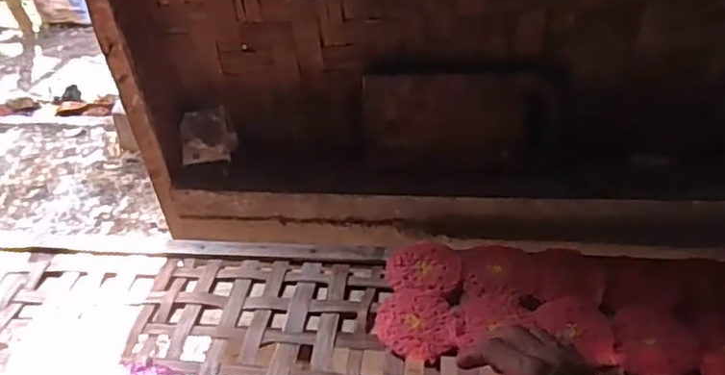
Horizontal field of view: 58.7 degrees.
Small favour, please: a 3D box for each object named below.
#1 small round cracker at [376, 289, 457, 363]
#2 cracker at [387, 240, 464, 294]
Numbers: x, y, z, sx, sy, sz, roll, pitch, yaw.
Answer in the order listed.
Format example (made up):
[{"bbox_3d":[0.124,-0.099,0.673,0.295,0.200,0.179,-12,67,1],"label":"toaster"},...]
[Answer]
[{"bbox_3d":[0.053,0.135,0.640,0.075,0.014,0.080,-4,38,3],"label":"small round cracker"},{"bbox_3d":[0.066,0.085,0.695,0.079,0.011,0.059,-1,38,6],"label":"cracker"}]

